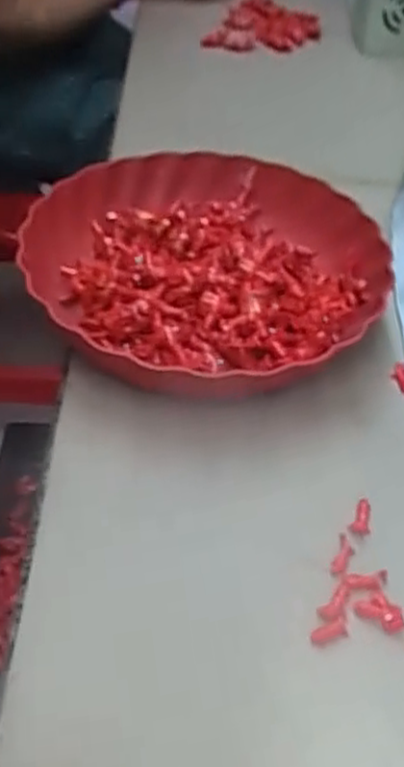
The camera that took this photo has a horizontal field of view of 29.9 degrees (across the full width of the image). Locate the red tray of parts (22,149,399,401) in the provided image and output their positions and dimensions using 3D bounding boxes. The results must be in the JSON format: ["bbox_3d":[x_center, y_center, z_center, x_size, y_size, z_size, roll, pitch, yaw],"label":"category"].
[{"bbox_3d":[-0.001,-0.082,0.522,0.234,0.064,0.249,-17,49,-20],"label":"red tray of parts"}]

